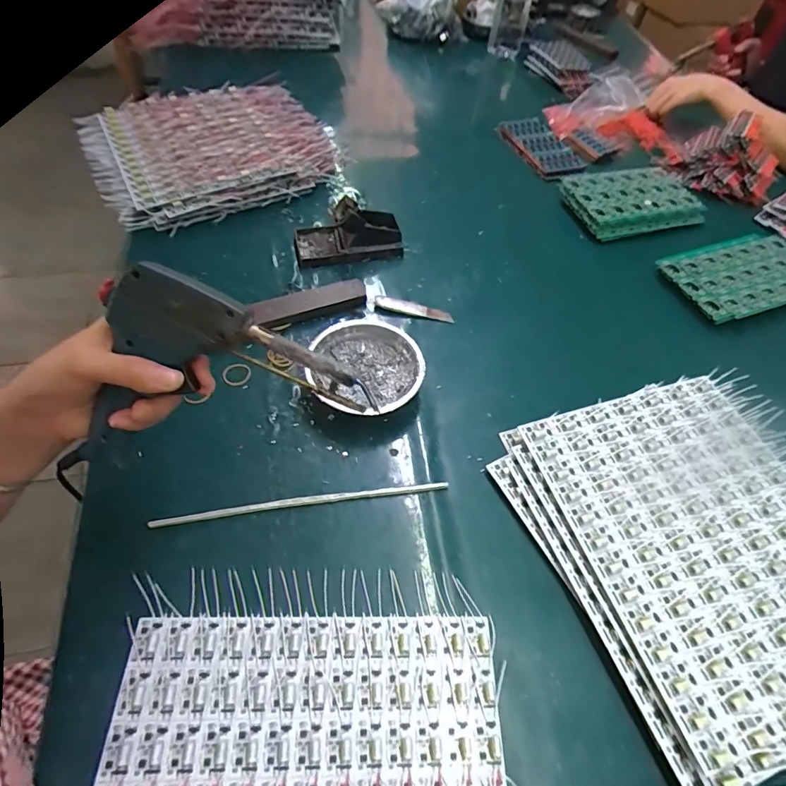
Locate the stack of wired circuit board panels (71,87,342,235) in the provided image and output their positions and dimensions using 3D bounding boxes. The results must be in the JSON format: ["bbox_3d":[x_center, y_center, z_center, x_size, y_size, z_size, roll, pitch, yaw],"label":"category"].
[{"bbox_3d":[-0.287,-0.398,0.736,0.353,0.068,0.295,-26,62,-21],"label":"stack of wired circuit board panels"}]

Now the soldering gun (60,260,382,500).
[{"bbox_3d":[-0.121,-0.039,0.319,0.175,0.098,0.040,-4,29,-1],"label":"soldering gun"}]

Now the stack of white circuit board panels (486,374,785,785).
[{"bbox_3d":[0.289,0.138,0.436,0.294,0.046,0.315,-14,58,-15],"label":"stack of white circuit board panels"}]

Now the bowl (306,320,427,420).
[{"bbox_3d":[-0.031,-0.027,0.531,0.122,0.044,0.112,3,56,-4],"label":"bowl"}]

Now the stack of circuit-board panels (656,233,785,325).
[{"bbox_3d":[0.511,-0.171,0.680,0.226,0.030,0.140,-16,59,-16],"label":"stack of circuit-board panels"}]

